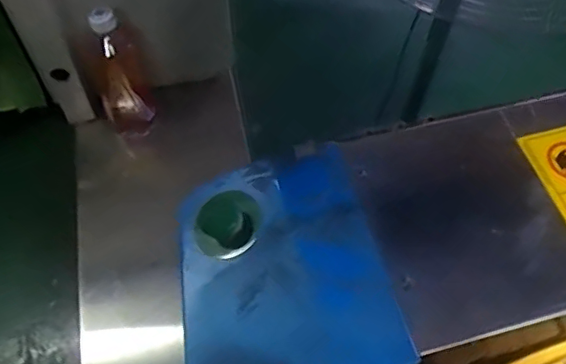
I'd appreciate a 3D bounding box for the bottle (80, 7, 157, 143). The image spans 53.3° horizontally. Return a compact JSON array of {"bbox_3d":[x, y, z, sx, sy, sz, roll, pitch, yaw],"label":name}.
[{"bbox_3d":[-0.217,-0.143,0.755,0.079,0.239,0.073,-19,60,-11],"label":"bottle"}]

